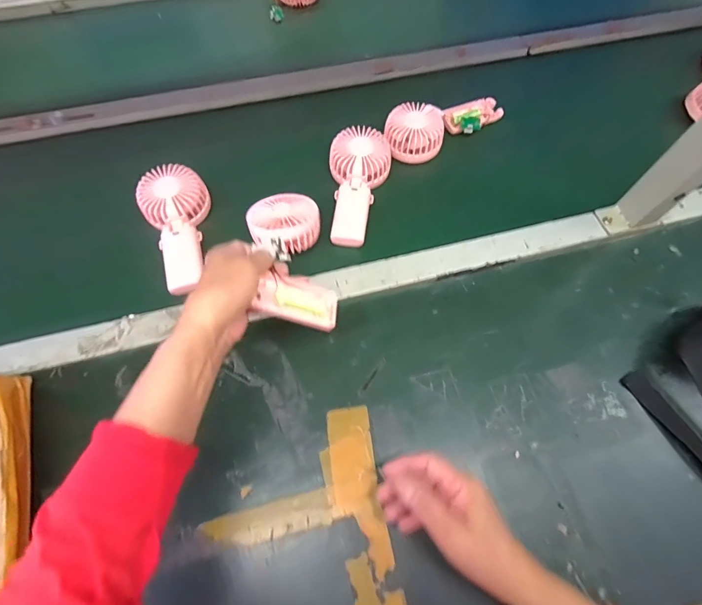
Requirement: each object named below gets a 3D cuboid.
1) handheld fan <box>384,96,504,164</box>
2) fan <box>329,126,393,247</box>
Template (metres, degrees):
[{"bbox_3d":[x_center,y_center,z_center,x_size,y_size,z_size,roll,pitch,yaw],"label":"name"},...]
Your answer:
[{"bbox_3d":[0.145,-0.276,0.578,0.201,0.056,0.082,-26,67,-11],"label":"handheld fan"},{"bbox_3d":[0.011,-0.164,0.512,0.084,0.037,0.176,4,65,2],"label":"fan"}]

